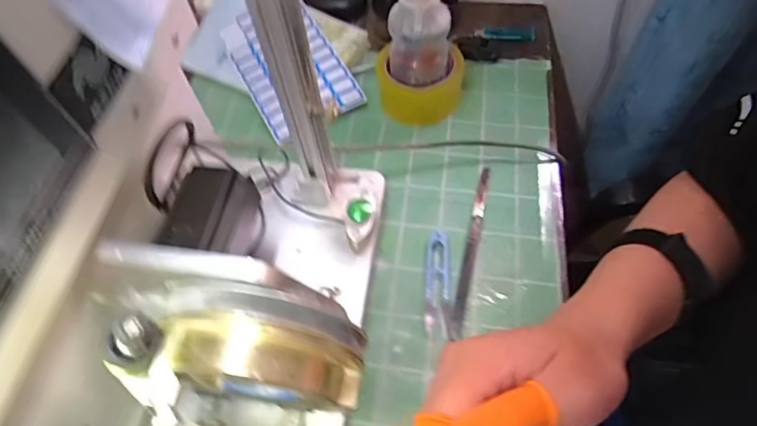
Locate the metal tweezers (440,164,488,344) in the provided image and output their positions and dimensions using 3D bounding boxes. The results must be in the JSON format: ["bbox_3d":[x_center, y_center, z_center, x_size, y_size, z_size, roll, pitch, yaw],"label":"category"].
[{"bbox_3d":[0.090,0.032,0.465,0.019,0.004,0.183,14,62,10],"label":"metal tweezers"}]

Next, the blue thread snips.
[{"bbox_3d":[0.056,0.064,0.447,0.024,0.009,0.102,-1,61,2],"label":"blue thread snips"}]

